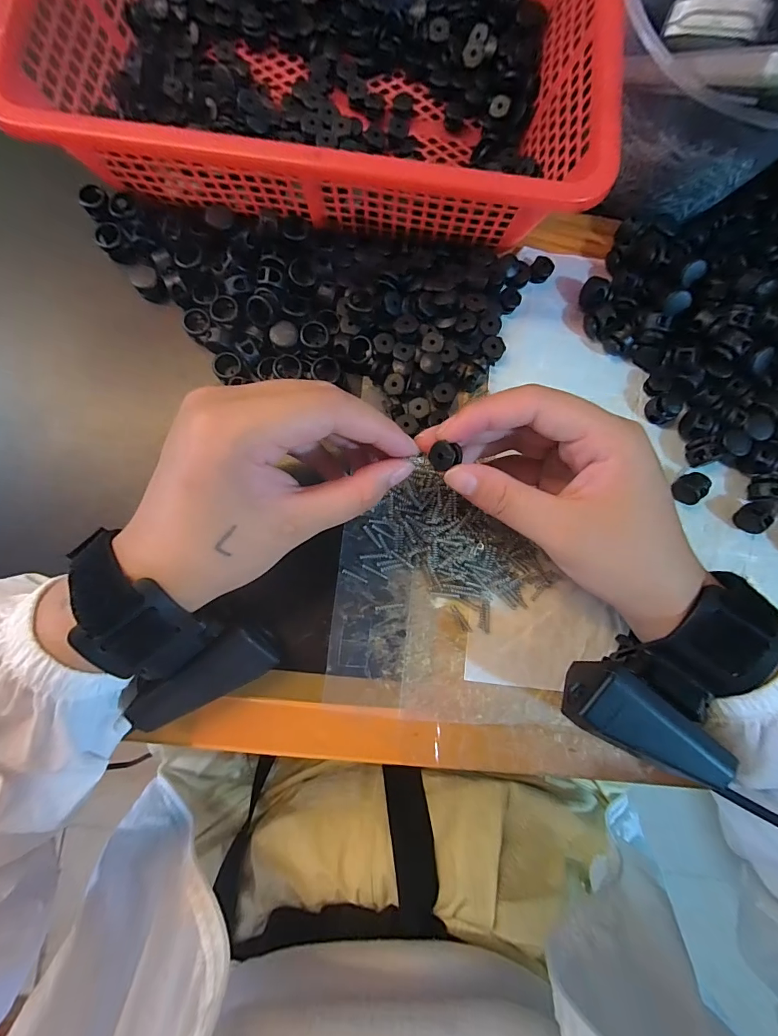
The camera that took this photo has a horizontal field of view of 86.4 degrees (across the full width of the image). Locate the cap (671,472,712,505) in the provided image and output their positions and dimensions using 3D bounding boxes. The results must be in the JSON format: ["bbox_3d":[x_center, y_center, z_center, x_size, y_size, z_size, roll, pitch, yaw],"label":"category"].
[{"bbox_3d":[0.178,-0.018,0.245,0.018,0.014,0.015,-37,88,-3],"label":"cap"}]

